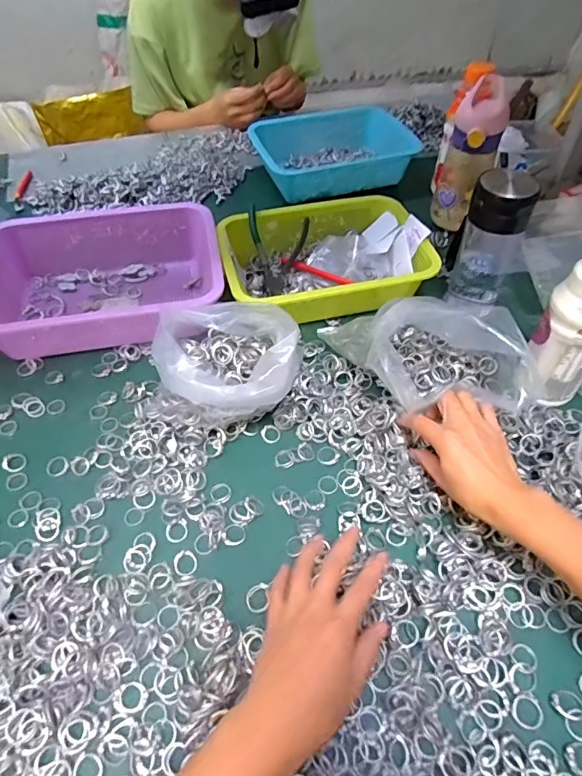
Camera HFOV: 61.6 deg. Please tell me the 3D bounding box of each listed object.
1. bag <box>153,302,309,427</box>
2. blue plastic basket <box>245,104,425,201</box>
[{"bbox_3d":[-0.065,-0.021,0.520,0.154,0.111,0.106,14,52,10],"label":"bag"},{"bbox_3d":[0.068,-0.417,0.873,0.259,0.103,0.172,-16,53,-14],"label":"blue plastic basket"}]

